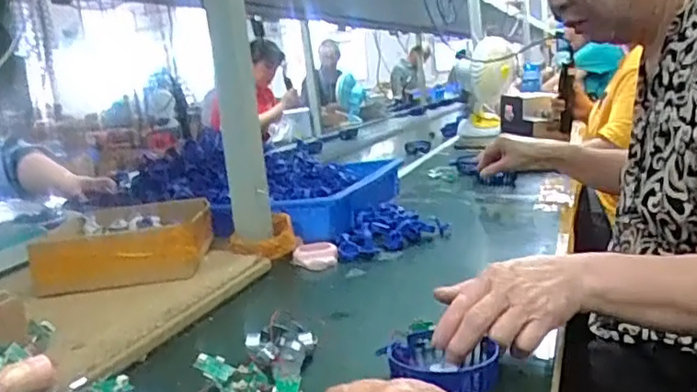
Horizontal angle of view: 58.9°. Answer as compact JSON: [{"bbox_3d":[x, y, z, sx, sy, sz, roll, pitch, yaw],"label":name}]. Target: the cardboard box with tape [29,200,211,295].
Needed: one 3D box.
[{"bbox_3d":[-0.298,0.066,0.845,0.202,0.070,0.190,-6,11,-4],"label":"cardboard box with tape"}]

